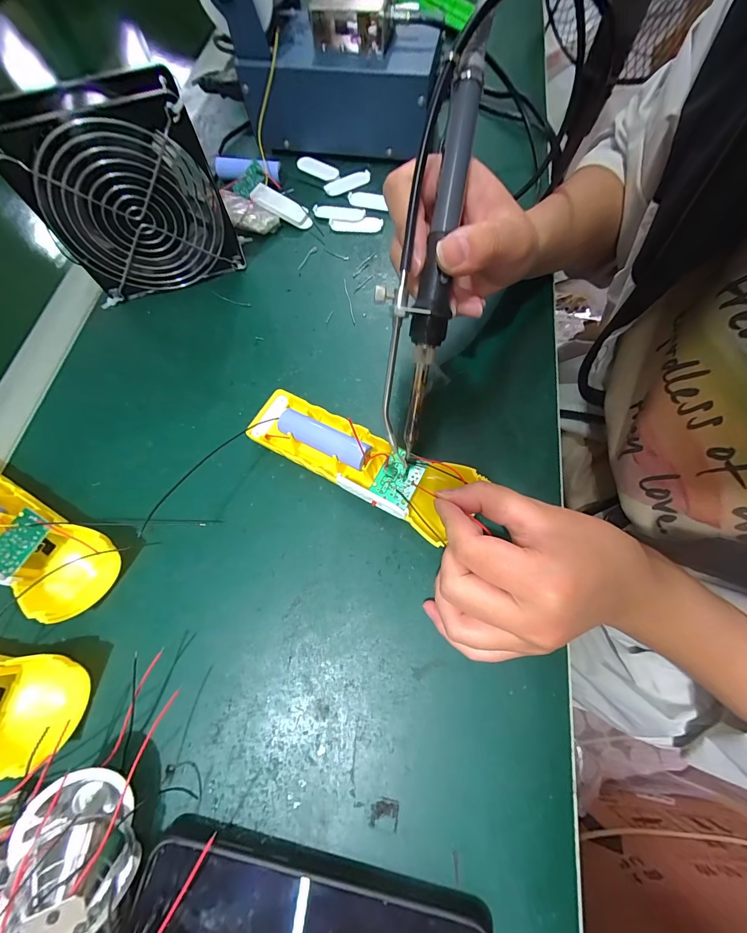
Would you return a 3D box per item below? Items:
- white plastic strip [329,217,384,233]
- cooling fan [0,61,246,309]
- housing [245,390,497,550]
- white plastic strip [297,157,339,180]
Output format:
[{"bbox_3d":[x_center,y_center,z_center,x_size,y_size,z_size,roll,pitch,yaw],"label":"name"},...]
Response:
[{"bbox_3d":[-0.017,-0.237,0.345,0.052,0.004,0.017,2,69,2],"label":"white plastic strip"},{"bbox_3d":[-0.179,-0.202,0.269,0.123,0.121,0.048,-20,70,-6],"label":"cooling fan"},{"bbox_3d":[-0.014,-0.008,0.233,0.150,0.038,0.050,26,72,13],"label":"housing"},{"bbox_3d":[-0.058,-0.315,0.372,0.047,0.005,0.020,26,72,11],"label":"white plastic strip"}]

